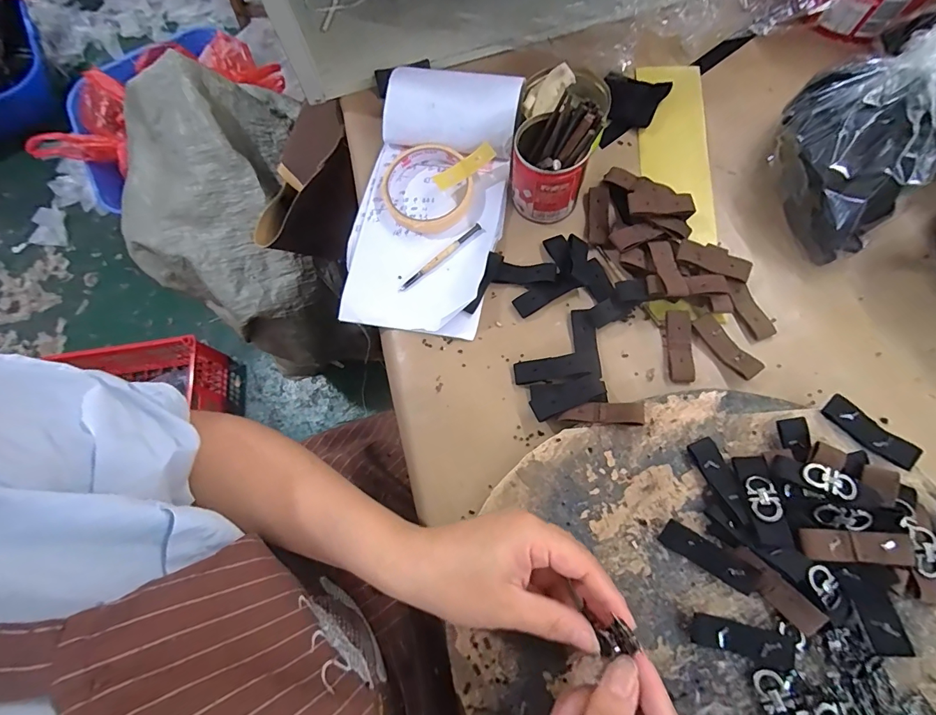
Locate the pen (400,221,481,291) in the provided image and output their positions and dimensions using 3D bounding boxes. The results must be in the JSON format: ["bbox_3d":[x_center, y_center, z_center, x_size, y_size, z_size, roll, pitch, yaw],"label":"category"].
[{"bbox_3d":[-0.026,-0.093,0.393,0.096,0.004,0.007,-39,75,-9],"label":"pen"}]

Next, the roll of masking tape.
[{"bbox_3d":[-0.039,-0.163,0.407,0.082,0.016,0.088,-1,72,2],"label":"roll of masking tape"}]

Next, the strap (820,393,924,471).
[{"bbox_3d":[0.294,0.054,0.311,0.064,0.004,0.019,43,92,17],"label":"strap"}]

